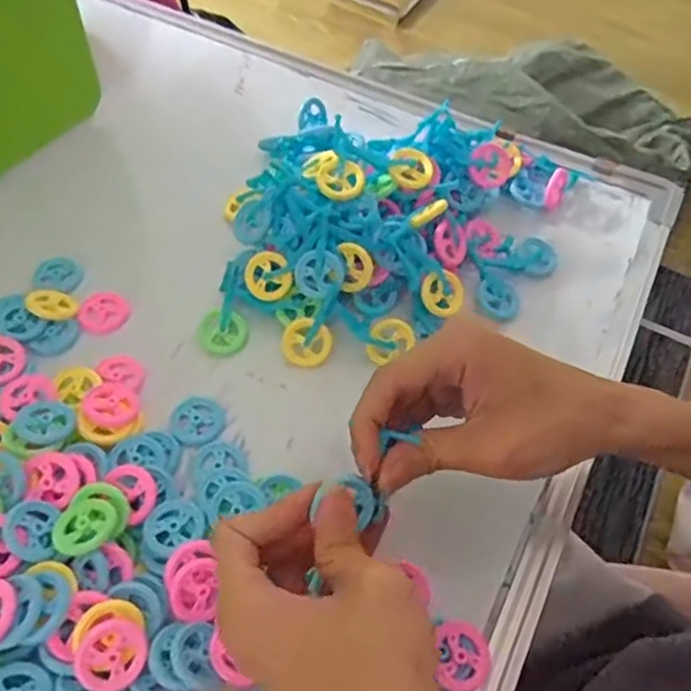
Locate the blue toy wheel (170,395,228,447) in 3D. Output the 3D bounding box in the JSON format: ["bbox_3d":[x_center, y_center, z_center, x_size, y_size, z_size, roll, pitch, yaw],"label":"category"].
[{"bbox_3d":[-0.084,0.043,0.369,0.030,0.006,0.030,1,57,-2],"label":"blue toy wheel"}]

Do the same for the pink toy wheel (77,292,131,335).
[{"bbox_3d":[-0.154,-0.021,0.411,0.027,0.007,0.029,1,57,-2],"label":"pink toy wheel"}]

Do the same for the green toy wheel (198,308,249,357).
[{"bbox_3d":[-0.076,-0.008,0.403,0.029,0.010,0.029,4,71,-11],"label":"green toy wheel"}]

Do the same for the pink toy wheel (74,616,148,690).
[{"bbox_3d":[-0.101,0.135,0.282,0.028,0.004,0.030,6,77,-25],"label":"pink toy wheel"}]

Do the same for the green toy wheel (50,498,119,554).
[{"bbox_3d":[-0.124,0.085,0.308,0.029,0.005,0.025,-39,66,-24],"label":"green toy wheel"}]

